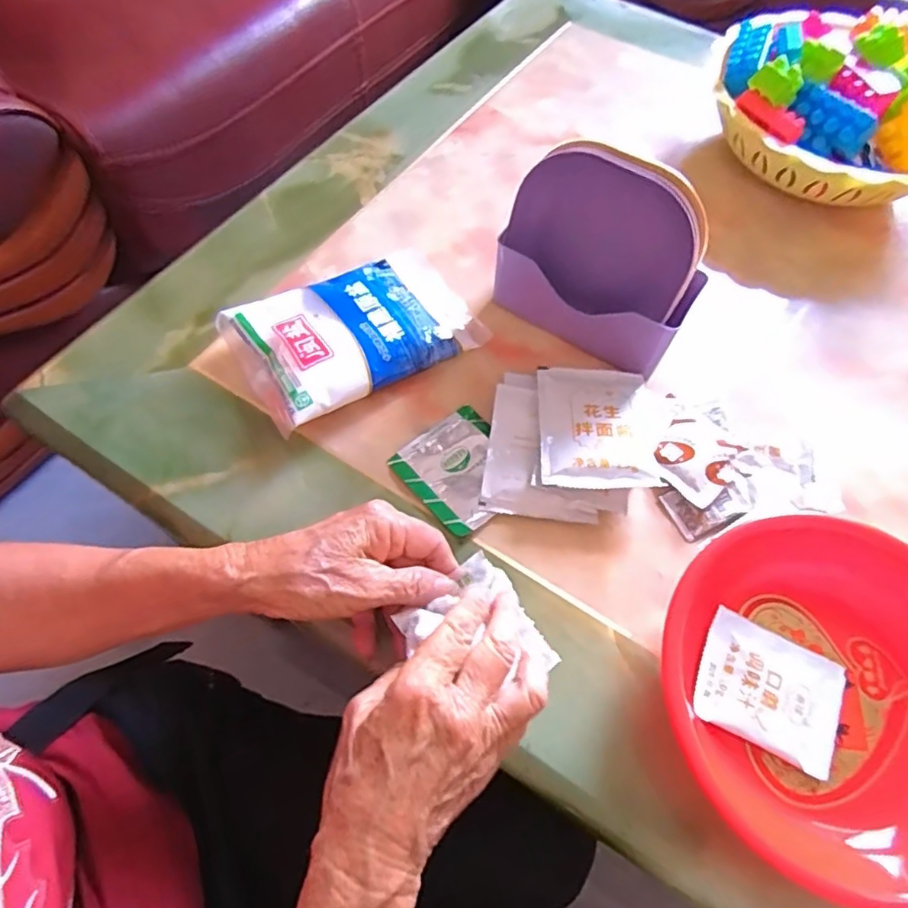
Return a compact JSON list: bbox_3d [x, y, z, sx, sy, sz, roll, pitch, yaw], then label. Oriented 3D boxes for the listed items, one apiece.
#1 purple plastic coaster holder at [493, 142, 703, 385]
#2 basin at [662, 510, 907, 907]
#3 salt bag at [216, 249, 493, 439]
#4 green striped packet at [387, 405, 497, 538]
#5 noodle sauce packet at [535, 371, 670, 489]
[{"bbox_3d":[0.102,-0.137,0.424,0.140,0.125,0.073,28,64,13],"label":"purple plastic coaster holder"},{"bbox_3d":[0.207,0.127,0.325,0.176,0.060,0.189,1,61,-1],"label":"basin"},{"bbox_3d":[-0.073,-0.094,0.448,0.172,0.032,0.112,-30,66,-17],"label":"salt bag"},{"bbox_3d":[0.006,0.010,0.409,0.072,0.006,0.076,-37,68,-20],"label":"green striped packet"},{"bbox_3d":[0.105,-0.017,0.416,0.088,0.024,0.098,4,61,1],"label":"noodle sauce packet"}]

